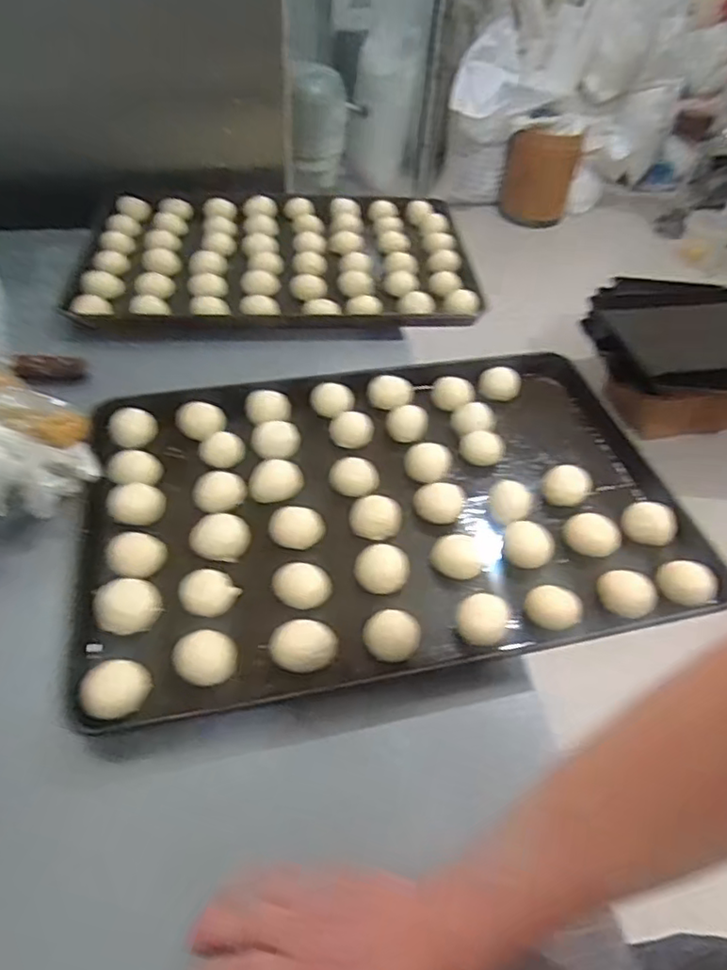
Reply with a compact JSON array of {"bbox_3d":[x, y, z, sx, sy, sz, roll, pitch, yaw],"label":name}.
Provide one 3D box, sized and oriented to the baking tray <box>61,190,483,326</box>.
[{"bbox_3d":[-0.133,-0.369,0.981,0.575,0.028,0.389,-3,47,-6],"label":"baking tray"}]

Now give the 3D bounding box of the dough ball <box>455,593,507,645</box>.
[{"bbox_3d":[0.106,0.121,0.561,0.043,0.027,0.038,24,50,18],"label":"dough ball"}]

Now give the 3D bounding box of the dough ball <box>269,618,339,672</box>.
[{"bbox_3d":[-0.051,0.136,0.532,0.056,0.025,0.037,1,47,-3],"label":"dough ball"}]

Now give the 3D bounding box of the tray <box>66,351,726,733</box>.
[{"bbox_3d":[0.023,0.012,0.664,0.592,0.049,0.393,-8,48,-11],"label":"tray"}]

